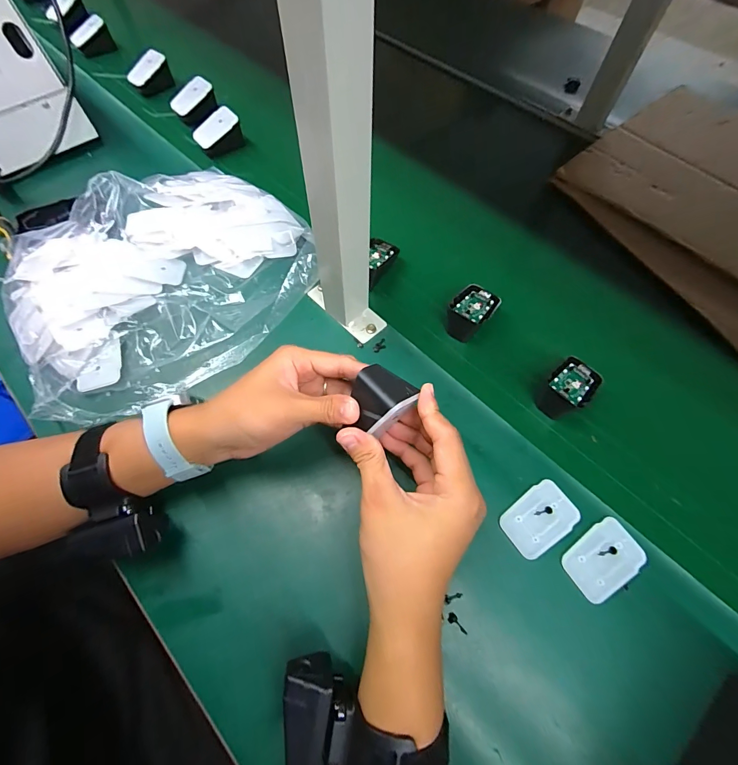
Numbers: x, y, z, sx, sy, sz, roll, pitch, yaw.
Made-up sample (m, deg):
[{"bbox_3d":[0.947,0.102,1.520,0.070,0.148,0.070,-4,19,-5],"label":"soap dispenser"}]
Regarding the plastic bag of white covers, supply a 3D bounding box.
[{"bbox_3d":[-0.230,-0.125,0.415,0.319,0.049,0.262,-27,69,-13],"label":"plastic bag of white covers"}]

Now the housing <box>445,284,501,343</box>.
[{"bbox_3d":[0.119,-0.082,0.425,0.042,0.036,0.072,38,70,15],"label":"housing"}]

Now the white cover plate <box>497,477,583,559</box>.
[{"bbox_3d":[0.154,0.123,0.330,0.070,0.005,0.045,-33,70,-16],"label":"white cover plate"}]

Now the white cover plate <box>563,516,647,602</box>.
[{"bbox_3d":[0.204,0.153,0.316,0.071,0.004,0.044,-31,70,-15],"label":"white cover plate"}]

